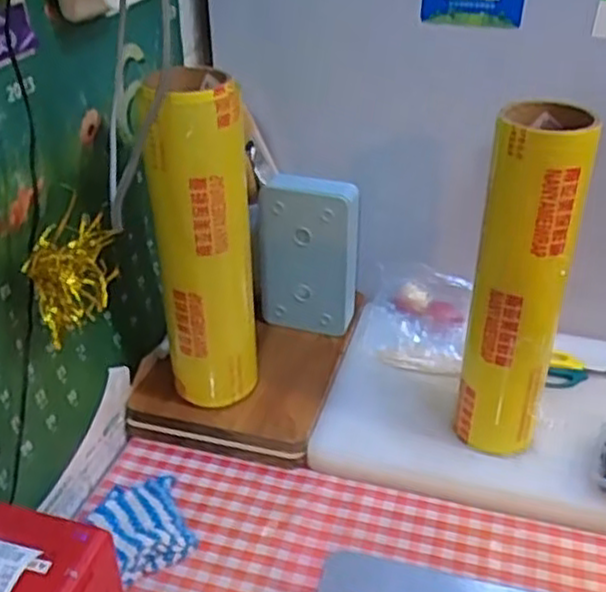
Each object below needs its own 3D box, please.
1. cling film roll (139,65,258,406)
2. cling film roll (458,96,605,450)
[{"bbox_3d":[-0.104,-0.043,0.781,0.099,0.373,0.085,-4,34,-6],"label":"cling film roll"},{"bbox_3d":[0.216,-0.005,0.735,0.087,0.352,0.095,9,35,14],"label":"cling film roll"}]

